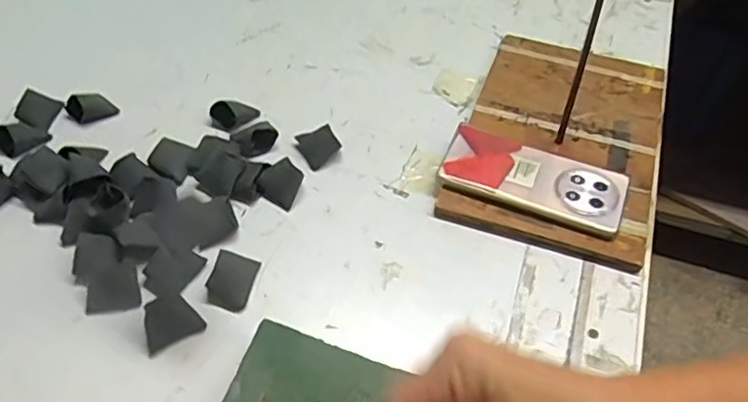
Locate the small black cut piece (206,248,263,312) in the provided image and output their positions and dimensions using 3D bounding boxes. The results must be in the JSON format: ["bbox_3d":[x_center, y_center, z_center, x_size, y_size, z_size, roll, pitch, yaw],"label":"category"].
[{"bbox_3d":[-0.114,0.062,0.484,0.031,0.014,0.048,8,51,7],"label":"small black cut piece"}]

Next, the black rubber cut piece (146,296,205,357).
[{"bbox_3d":[-0.156,0.091,0.461,0.041,0.007,0.036,-24,84,-27],"label":"black rubber cut piece"}]

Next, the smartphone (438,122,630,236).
[{"bbox_3d":[0.143,-0.023,0.539,0.158,0.008,0.075,20,56,15],"label":"smartphone"}]

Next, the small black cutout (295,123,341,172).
[{"bbox_3d":[-0.053,-0.056,0.578,0.036,0.018,0.041,-25,54,-19],"label":"small black cutout"}]

